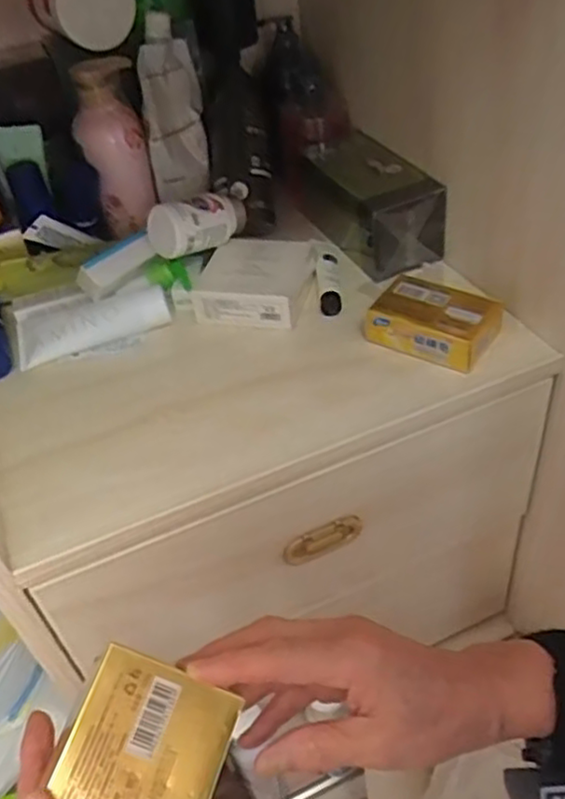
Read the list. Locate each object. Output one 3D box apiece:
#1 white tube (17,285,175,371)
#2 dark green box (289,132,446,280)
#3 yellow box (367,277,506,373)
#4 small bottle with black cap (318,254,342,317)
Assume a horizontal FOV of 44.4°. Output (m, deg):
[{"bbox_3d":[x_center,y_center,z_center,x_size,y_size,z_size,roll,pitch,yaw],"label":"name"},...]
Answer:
[{"bbox_3d":[-0.180,-0.079,0.655,0.141,0.031,0.059,-16,43,-9],"label":"white tube"},{"bbox_3d":[0.087,-0.204,0.716,0.082,0.077,0.175,-26,45,-19],"label":"dark green box"},{"bbox_3d":[0.131,-0.066,0.601,0.103,0.042,0.066,18,48,25],"label":"yellow box"},{"bbox_3d":[0.046,-0.111,0.671,0.021,0.021,0.084,-4,42,4],"label":"small bottle with black cap"}]

